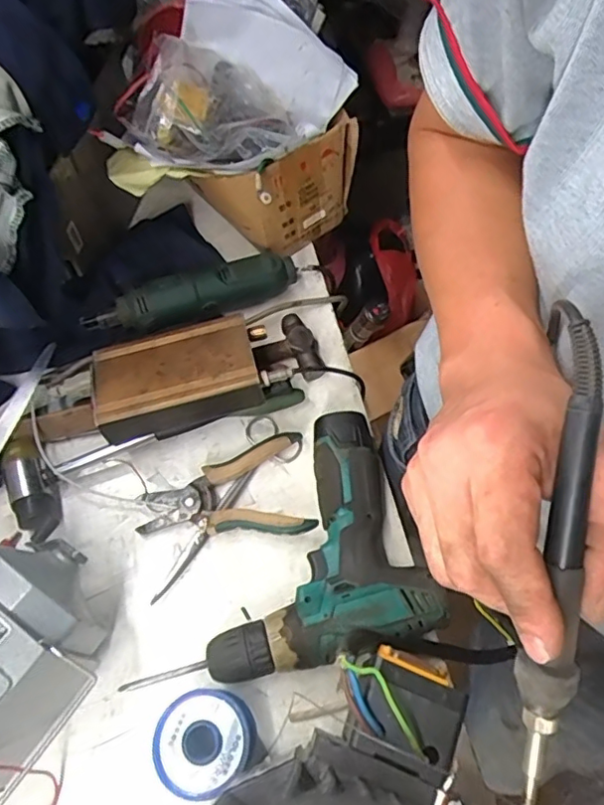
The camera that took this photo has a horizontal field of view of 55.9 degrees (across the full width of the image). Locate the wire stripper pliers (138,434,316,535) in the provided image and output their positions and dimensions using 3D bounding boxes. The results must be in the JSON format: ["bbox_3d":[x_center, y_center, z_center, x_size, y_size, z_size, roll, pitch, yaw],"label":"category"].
[{"bbox_3d":[-0.070,0.078,0.511,0.147,0.026,0.095,-5,63,-4],"label":"wire stripper pliers"}]

